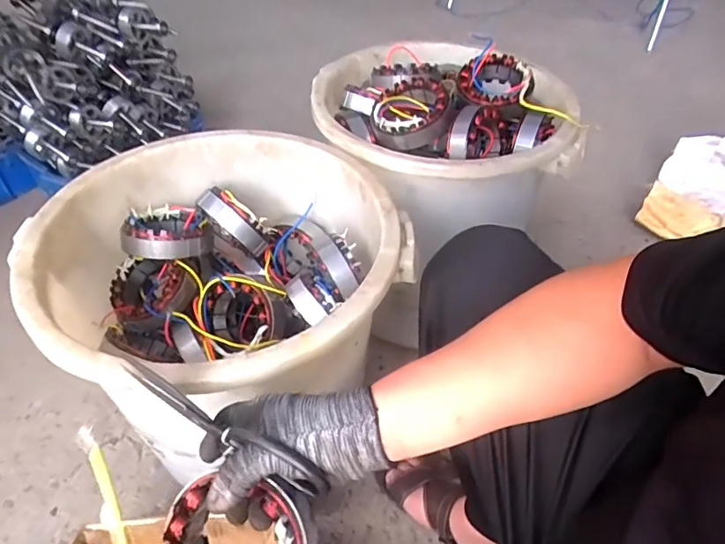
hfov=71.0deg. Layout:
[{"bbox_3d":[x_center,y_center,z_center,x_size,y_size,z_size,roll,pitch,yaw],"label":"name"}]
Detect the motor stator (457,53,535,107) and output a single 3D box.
[{"bbox_3d":[0.200,-0.286,0.762,0.107,0.045,0.107,15,48,14],"label":"motor stator"}]

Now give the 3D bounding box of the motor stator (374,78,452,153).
[{"bbox_3d":[0.074,-0.225,0.732,0.114,0.051,0.114,-2,52,17],"label":"motor stator"}]

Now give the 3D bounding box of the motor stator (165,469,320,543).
[{"bbox_3d":[-0.092,0.205,0.392,0.117,0.042,0.104,-25,76,7],"label":"motor stator"}]

